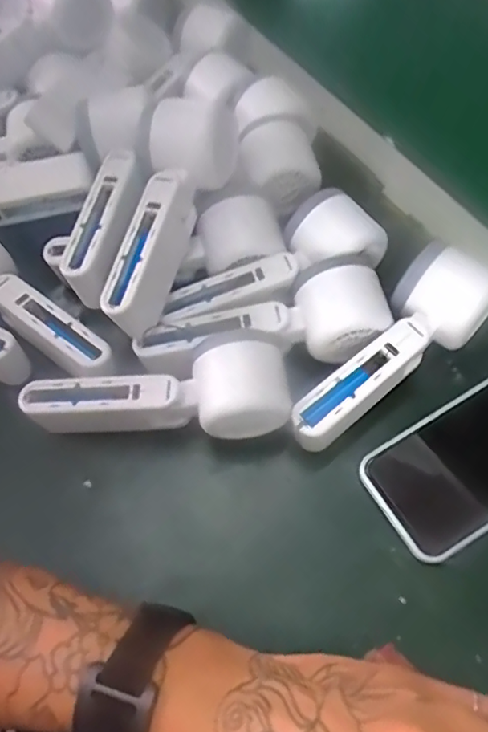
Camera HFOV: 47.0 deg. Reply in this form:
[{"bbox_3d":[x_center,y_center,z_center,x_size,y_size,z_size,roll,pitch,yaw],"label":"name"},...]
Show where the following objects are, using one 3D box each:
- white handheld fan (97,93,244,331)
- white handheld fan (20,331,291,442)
[{"bbox_3d":[-0.059,-0.102,0.374,0.054,0.066,0.160,20,65,13],"label":"white handheld fan"},{"bbox_3d":[-0.054,0.024,0.365,0.162,0.061,0.058,-11,62,-2],"label":"white handheld fan"}]

